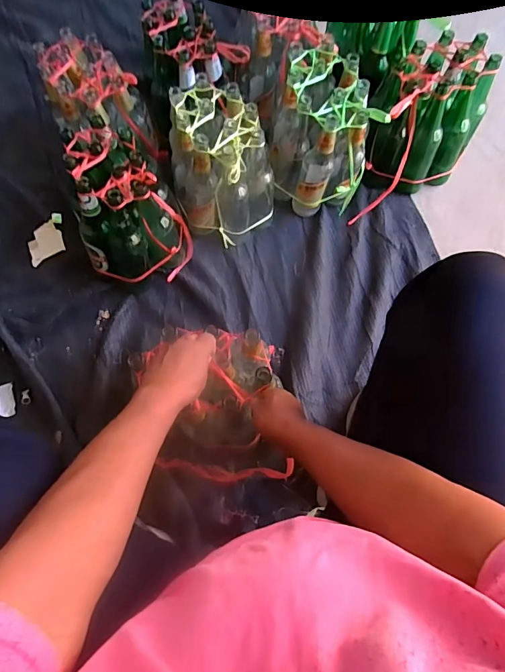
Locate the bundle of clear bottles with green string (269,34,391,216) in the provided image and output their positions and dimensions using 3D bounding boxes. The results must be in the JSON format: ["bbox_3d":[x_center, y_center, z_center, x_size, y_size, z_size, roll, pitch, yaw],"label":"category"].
[{"bbox_3d":[0.146,-0.443,0.924,0.197,0.247,0.237,-3,72,1],"label":"bundle of clear bottles with green string"}]

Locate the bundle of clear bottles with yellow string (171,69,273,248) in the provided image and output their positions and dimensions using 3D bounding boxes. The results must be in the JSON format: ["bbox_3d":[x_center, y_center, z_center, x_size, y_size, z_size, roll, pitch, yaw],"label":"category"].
[{"bbox_3d":[-0.078,-0.366,0.905,0.191,0.244,0.247,-24,72,-5],"label":"bundle of clear bottles with yellow string"}]

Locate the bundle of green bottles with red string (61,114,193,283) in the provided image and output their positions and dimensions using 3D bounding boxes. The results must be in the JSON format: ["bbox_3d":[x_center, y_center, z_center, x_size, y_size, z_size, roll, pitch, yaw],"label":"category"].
[{"bbox_3d":[-0.267,-0.272,0.879,0.211,0.245,0.257,-19,72,-4],"label":"bundle of green bottles with red string"}]

